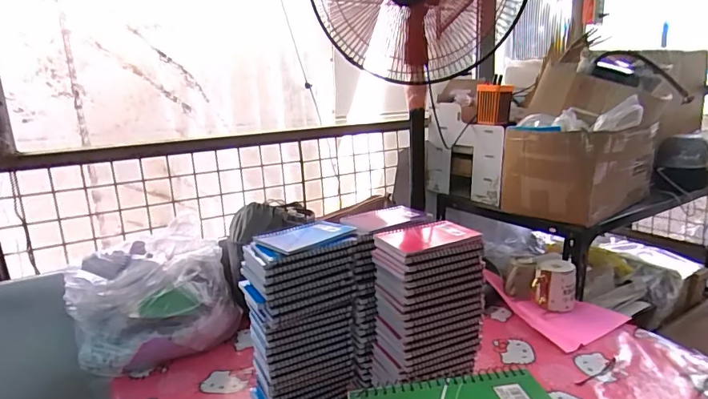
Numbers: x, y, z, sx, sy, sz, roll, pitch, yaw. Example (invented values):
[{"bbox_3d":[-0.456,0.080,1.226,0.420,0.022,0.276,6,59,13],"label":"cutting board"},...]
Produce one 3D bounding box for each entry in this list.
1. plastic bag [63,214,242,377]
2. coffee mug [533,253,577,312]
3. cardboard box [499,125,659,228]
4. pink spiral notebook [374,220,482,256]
[{"bbox_3d":[-0.392,0.193,0.886,0.286,0.219,0.233,-14,18,-39],"label":"plastic bag"},{"bbox_3d":[0.443,0.187,0.984,0.083,0.101,0.069,6,16,31],"label":"coffee mug"},{"bbox_3d":[0.574,-0.085,1.162,0.368,0.210,0.258,-14,18,-39],"label":"cardboard box"},{"bbox_3d":[0.109,0.055,0.632,0.132,0.016,0.093,-8,14,-20],"label":"pink spiral notebook"}]

